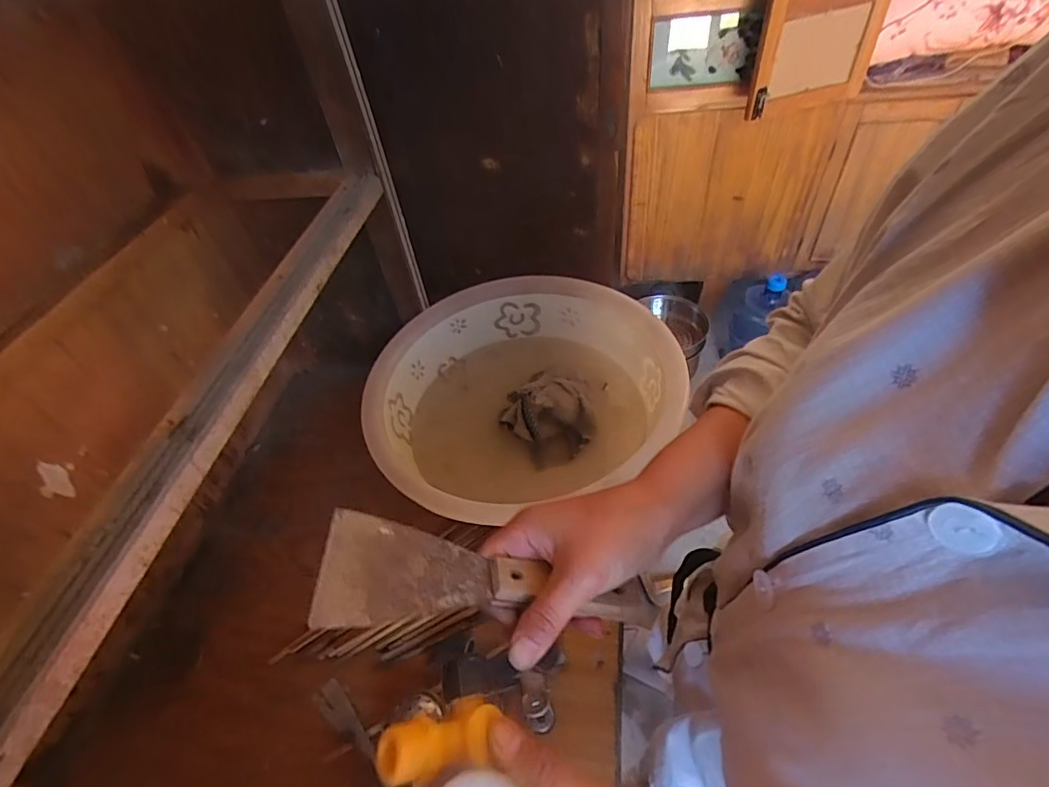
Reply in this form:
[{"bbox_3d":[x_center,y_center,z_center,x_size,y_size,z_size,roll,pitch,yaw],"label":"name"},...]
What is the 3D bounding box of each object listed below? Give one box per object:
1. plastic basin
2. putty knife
[{"bbox_3d":[-0.006,0.022,0.646,0.351,0.129,0.346,-18,48,-10],"label":"plastic basin"},{"bbox_3d":[-0.018,0.103,0.281,0.181,0.018,0.064,9,47,-10],"label":"putty knife"}]

